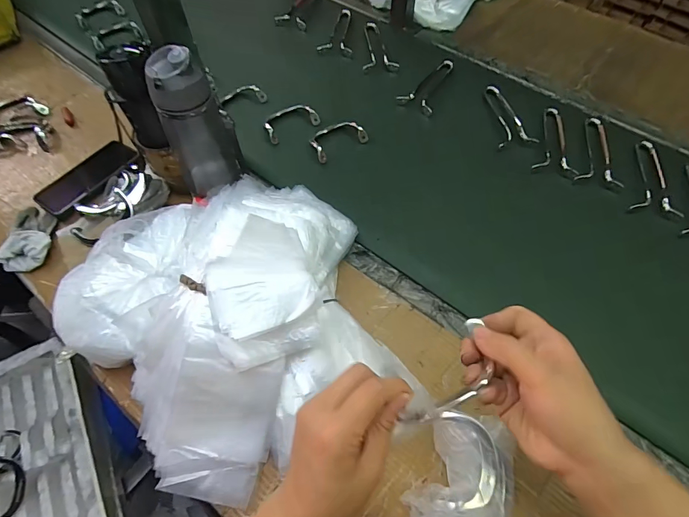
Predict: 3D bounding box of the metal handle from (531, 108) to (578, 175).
[{"bbox_3d":[0.357,-0.209,0.686,0.069,0.017,0.163,10,59,6],"label":"metal handle"}]

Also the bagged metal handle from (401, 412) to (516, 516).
[{"bbox_3d":[0.125,0.231,0.406,0.101,0.051,0.133,26,62,14],"label":"bagged metal handle"}]

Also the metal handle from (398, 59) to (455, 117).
[{"bbox_3d":[0.166,-0.337,0.766,0.064,0.011,0.161,27,62,15],"label":"metal handle"}]

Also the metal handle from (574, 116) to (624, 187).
[{"bbox_3d":[0.428,-0.190,0.677,0.068,0.014,0.168,13,60,7],"label":"metal handle"}]

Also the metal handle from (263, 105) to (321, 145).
[{"bbox_3d":[-0.094,-0.242,0.703,0.098,0.013,0.048,-29,88,-16],"label":"metal handle"}]

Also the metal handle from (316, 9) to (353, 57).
[{"bbox_3d":[-0.014,-0.488,0.850,0.070,0.012,0.163,4,59,2],"label":"metal handle"}]

